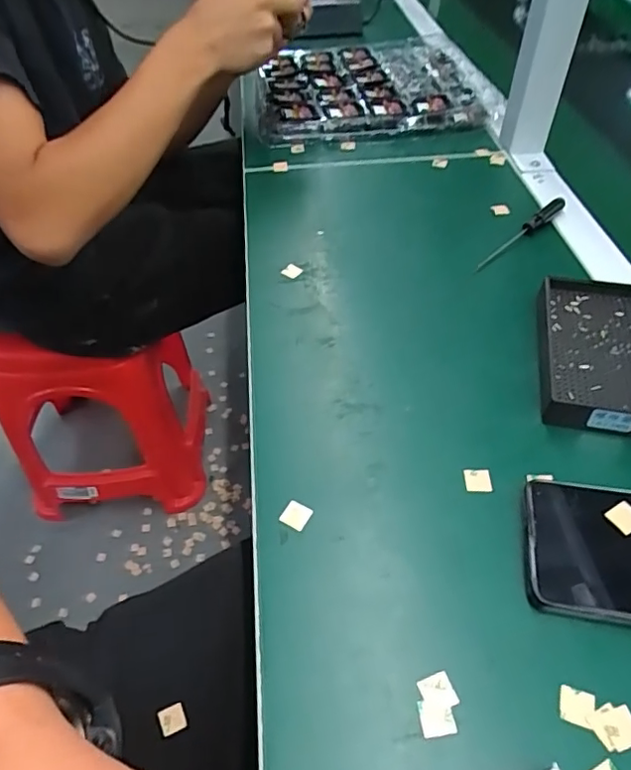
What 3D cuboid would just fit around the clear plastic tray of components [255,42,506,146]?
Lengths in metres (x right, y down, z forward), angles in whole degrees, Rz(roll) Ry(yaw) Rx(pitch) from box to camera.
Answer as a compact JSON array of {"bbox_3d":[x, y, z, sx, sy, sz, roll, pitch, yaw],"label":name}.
[{"bbox_3d":[0.069,-0.395,0.747,0.292,0.035,0.260,-7,49,-5],"label":"clear plastic tray of components"}]

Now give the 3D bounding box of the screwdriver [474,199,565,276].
[{"bbox_3d":[0.190,-0.141,0.521,0.137,0.014,0.011,-35,56,-26],"label":"screwdriver"}]

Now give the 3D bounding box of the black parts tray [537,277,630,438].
[{"bbox_3d":[0.212,-0.025,0.409,0.090,0.023,0.139,8,49,9],"label":"black parts tray"}]

